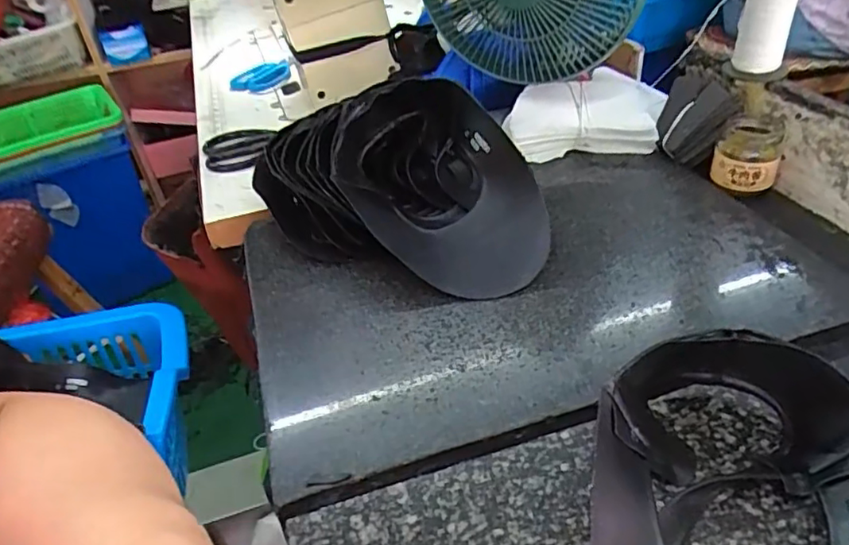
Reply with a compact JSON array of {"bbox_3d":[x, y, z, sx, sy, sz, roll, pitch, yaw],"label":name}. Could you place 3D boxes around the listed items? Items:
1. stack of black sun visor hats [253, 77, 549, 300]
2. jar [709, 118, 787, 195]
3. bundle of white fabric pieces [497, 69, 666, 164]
[{"bbox_3d":[-0.026,-0.095,0.552,0.297,0.117,0.143,16,42,26],"label":"stack of black sun visor hats"},{"bbox_3d":[0.328,-0.123,0.603,0.060,0.052,0.062,14,41,24],"label":"jar"},{"bbox_3d":[0.181,-0.183,0.682,0.177,0.061,0.106,-2,37,4],"label":"bundle of white fabric pieces"}]

